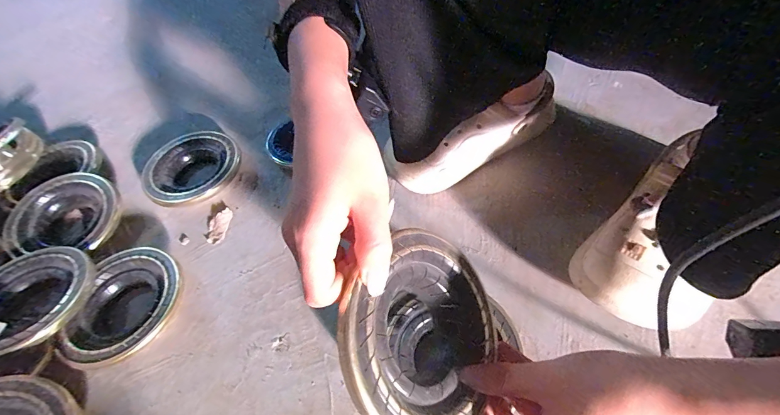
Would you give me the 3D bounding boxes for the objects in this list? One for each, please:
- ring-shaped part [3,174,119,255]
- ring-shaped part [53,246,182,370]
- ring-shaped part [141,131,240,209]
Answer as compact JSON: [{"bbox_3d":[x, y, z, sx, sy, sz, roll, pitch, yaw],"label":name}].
[{"bbox_3d":[-0.396,0.009,0.445,0.119,0.036,0.102,-8,55,0],"label":"ring-shaped part"},{"bbox_3d":[-0.270,0.104,0.377,0.104,0.029,0.120,0,56,5],"label":"ring-shaped part"},{"bbox_3d":[-0.263,-0.053,0.484,0.122,0.026,0.113,-3,55,4],"label":"ring-shaped part"}]

